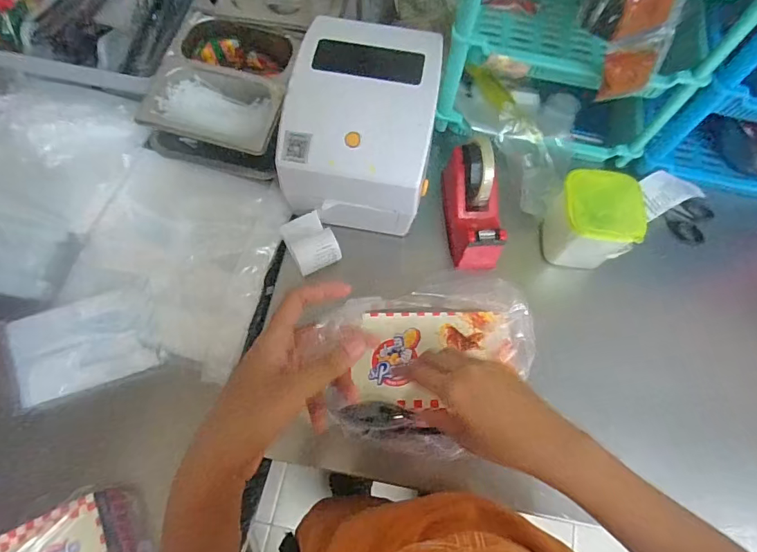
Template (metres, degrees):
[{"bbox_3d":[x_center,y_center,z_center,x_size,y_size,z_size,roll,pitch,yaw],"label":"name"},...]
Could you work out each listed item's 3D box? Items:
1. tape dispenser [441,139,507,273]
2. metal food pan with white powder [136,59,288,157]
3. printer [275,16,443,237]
[{"bbox_3d":[0.124,-0.098,0.601,0.064,0.094,0.156,-7,70,-5],"label":"tape dispenser"},{"bbox_3d":[-0.216,-0.221,0.605,0.178,0.048,0.112,14,70,3],"label":"metal food pan with white powder"},{"bbox_3d":[-0.021,-0.189,0.587,0.176,0.145,0.223,8,69,1],"label":"printer"}]

